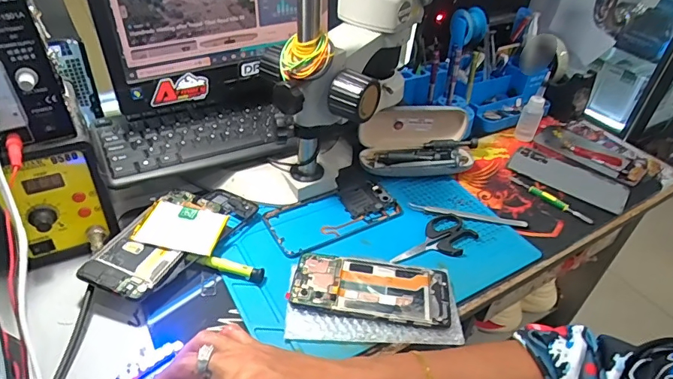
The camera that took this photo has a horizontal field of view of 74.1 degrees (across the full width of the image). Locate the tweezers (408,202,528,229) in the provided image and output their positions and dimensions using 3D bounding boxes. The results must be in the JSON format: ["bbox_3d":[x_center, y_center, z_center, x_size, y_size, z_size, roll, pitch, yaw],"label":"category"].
[{"bbox_3d":[0.167,0.034,0.569,0.148,0.008,0.012,9,40,5],"label":"tweezers"}]

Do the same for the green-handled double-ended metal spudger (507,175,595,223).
[{"bbox_3d":[0.289,0.012,0.607,0.015,0.005,0.117,-29,50,-34],"label":"green-handled double-ended metal spudger"}]

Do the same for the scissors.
[{"bbox_3d":[0.119,0.064,0.525,0.053,0.006,0.116,33,47,30],"label":"scissors"}]

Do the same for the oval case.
[{"bbox_3d":[0.122,-0.067,0.628,0.173,0.071,0.088,-2,40,-8],"label":"oval case"}]

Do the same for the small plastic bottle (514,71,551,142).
[{"bbox_3d":[0.307,-0.126,0.693,0.031,0.101,0.027,20,42,18],"label":"small plastic bottle"}]

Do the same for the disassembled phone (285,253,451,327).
[{"bbox_3d":[0.036,0.104,0.466,0.159,0.014,0.070,7,40,3],"label":"disassembled phone"}]

